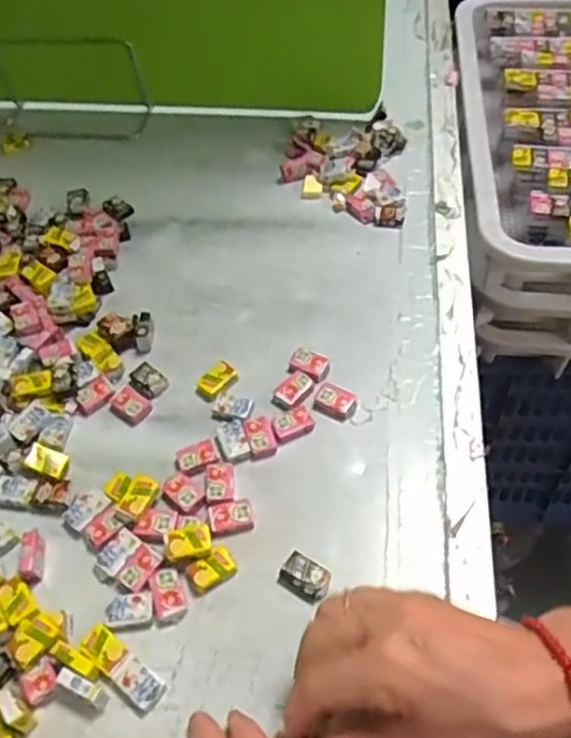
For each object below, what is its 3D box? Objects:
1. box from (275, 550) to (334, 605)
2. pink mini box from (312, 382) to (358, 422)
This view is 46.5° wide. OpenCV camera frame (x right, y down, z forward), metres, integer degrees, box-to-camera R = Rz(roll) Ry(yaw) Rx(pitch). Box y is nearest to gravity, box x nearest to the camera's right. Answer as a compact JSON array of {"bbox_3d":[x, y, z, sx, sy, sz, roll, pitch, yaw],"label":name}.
[{"bbox_3d":[0.011,0.119,0.378,0.029,0.013,0.022,33,62,25],"label":"box"},{"bbox_3d":[0.033,0.022,0.445,0.027,0.007,0.020,25,59,20],"label":"pink mini box"}]

